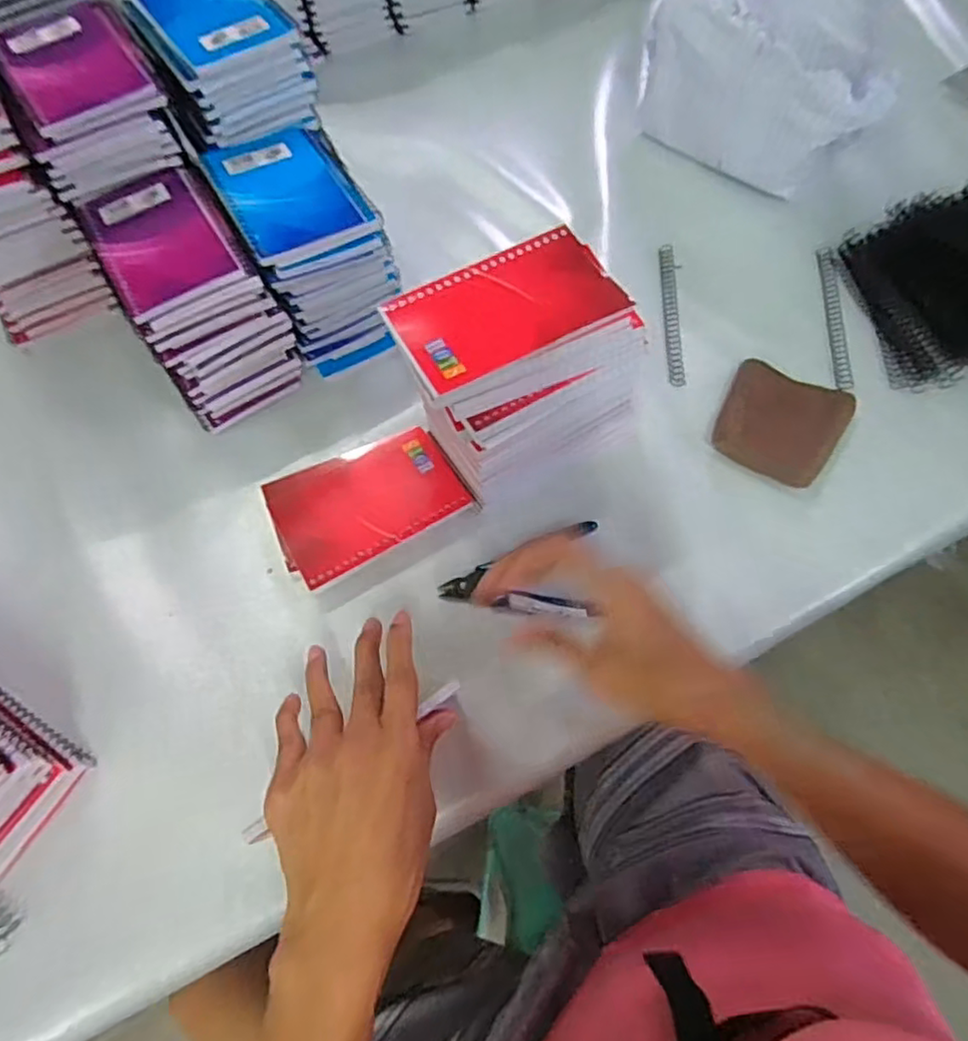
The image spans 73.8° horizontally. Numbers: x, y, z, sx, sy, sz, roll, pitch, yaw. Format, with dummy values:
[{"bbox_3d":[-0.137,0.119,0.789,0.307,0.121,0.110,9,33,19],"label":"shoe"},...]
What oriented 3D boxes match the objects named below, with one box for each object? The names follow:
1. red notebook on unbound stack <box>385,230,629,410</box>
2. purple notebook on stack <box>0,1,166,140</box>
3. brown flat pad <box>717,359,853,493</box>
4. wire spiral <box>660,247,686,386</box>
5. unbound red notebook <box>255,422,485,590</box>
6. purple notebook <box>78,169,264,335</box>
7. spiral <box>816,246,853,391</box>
[{"bbox_3d":[0.013,-0.127,0.382,0.131,0.012,0.084,-26,66,-10],"label":"red notebook on unbound stack"},{"bbox_3d":[-0.295,-0.330,0.463,0.086,0.015,0.126,-29,71,-15],"label":"purple notebook on stack"},{"bbox_3d":[0.225,-0.074,0.489,0.086,0.014,0.091,23,67,13],"label":"brown flat pad"},{"bbox_3d":[0.162,-0.180,0.553,0.015,0.010,0.153,2,64,3],"label":"wire spiral"},{"bbox_3d":[-0.086,-0.015,0.477,0.137,0.016,0.099,-28,66,-11],"label":"unbound red notebook"},{"bbox_3d":[-0.228,-0.198,0.466,0.086,0.016,0.127,-30,66,-12],"label":"purple notebook"},{"bbox_3d":[0.297,-0.175,0.547,0.014,0.008,0.157,5,64,5],"label":"spiral"}]

